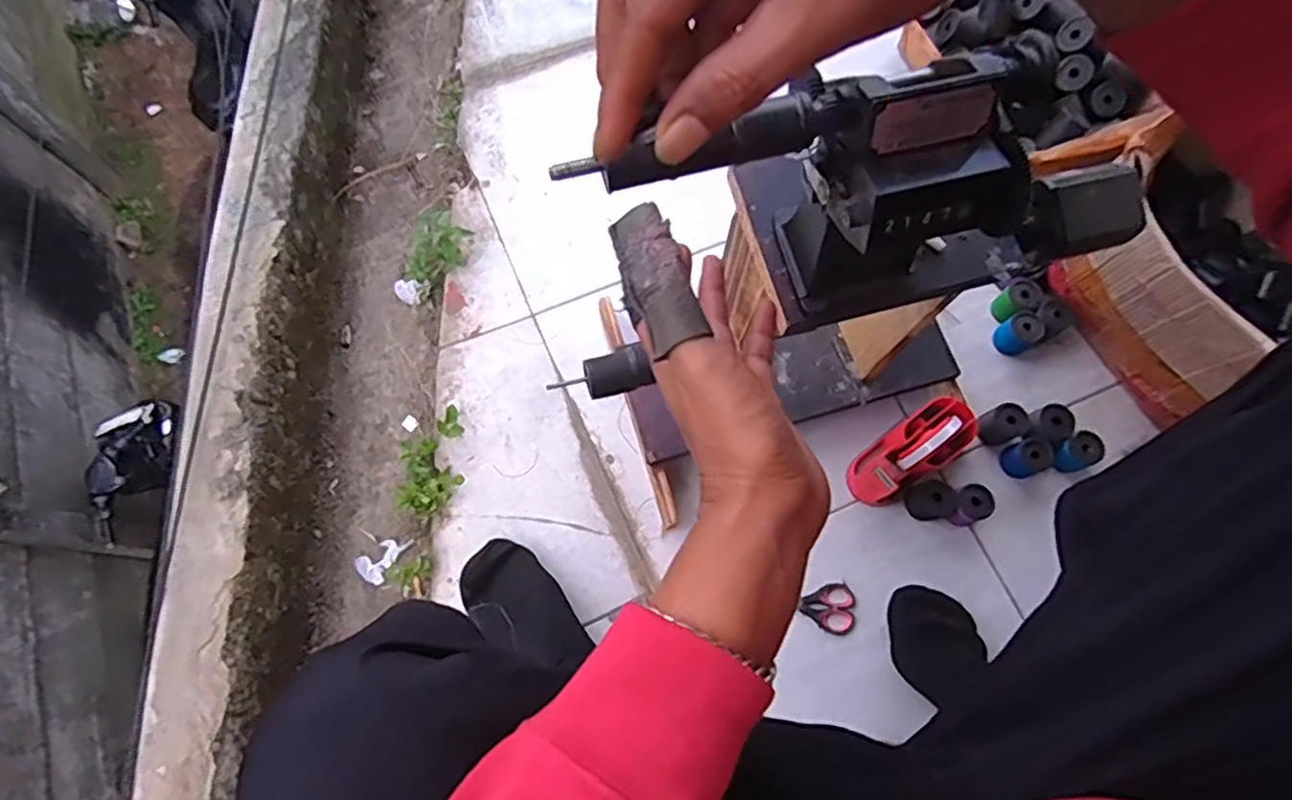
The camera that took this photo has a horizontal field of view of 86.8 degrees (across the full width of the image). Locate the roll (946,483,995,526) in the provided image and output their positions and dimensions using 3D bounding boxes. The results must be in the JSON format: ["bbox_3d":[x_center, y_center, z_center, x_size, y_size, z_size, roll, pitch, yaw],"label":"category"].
[{"bbox_3d":[0.390,0.129,0.835,0.048,0.051,0.043,-17,74,-7],"label":"roll"}]

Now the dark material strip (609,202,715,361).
[{"bbox_3d":[0.004,-0.057,0.321,0.031,0.011,0.070,-16,76,-7],"label":"dark material strip"}]

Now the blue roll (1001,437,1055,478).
[{"bbox_3d":[0.475,0.071,0.850,0.034,0.054,0.042,-17,74,-7],"label":"blue roll"}]

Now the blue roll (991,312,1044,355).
[{"bbox_3d":[0.492,-0.085,0.908,0.042,0.060,0.045,1,72,-2],"label":"blue roll"}]

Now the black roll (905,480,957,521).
[{"bbox_3d":[0.347,0.122,0.833,0.042,0.043,0.043,1,72,-2],"label":"black roll"}]

